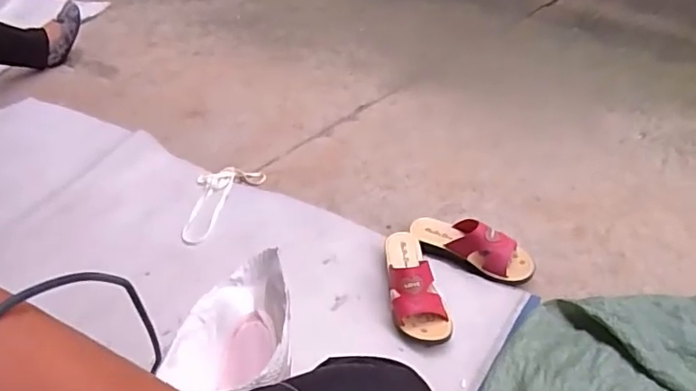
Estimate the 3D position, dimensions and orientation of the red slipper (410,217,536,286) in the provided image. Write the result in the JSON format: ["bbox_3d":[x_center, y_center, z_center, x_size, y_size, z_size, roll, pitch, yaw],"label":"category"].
[{"bbox_3d":[0.223,0.085,0.989,0.227,0.068,0.077,20,47,29],"label":"red slipper"}]

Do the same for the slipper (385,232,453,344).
[{"bbox_3d":[0.106,0.145,0.931,0.088,0.077,0.226,-11,40,-5],"label":"slipper"}]

